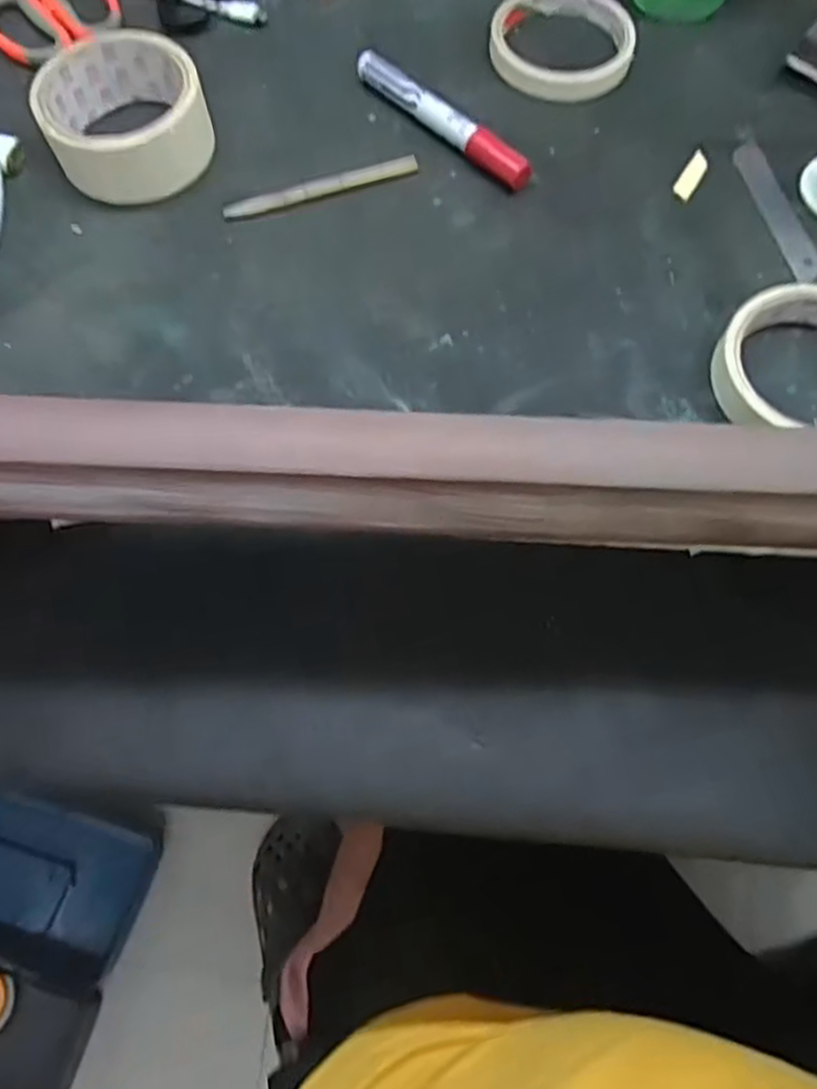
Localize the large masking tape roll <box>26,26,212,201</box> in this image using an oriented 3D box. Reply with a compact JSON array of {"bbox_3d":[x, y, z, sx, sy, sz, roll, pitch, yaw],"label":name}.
[{"bbox_3d":[-0.161,-0.244,0.422,0.088,0.037,0.087,0,68,1],"label":"large masking tape roll"}]

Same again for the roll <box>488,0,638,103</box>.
[{"bbox_3d":[0.095,-0.312,0.458,0.089,0.013,0.096,0,68,1],"label":"roll"}]

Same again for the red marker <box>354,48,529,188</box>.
[{"bbox_3d":[0.019,-0.248,0.432,0.015,0.015,0.134,-42,74,-14],"label":"red marker"}]

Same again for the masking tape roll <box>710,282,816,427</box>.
[{"bbox_3d":[0.196,-0.089,0.362,0.086,0.023,0.081,0,68,1],"label":"masking tape roll"}]

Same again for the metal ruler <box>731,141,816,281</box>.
[{"bbox_3d":[0.207,-0.188,0.412,0.018,0.005,0.100,-14,69,3],"label":"metal ruler"}]

